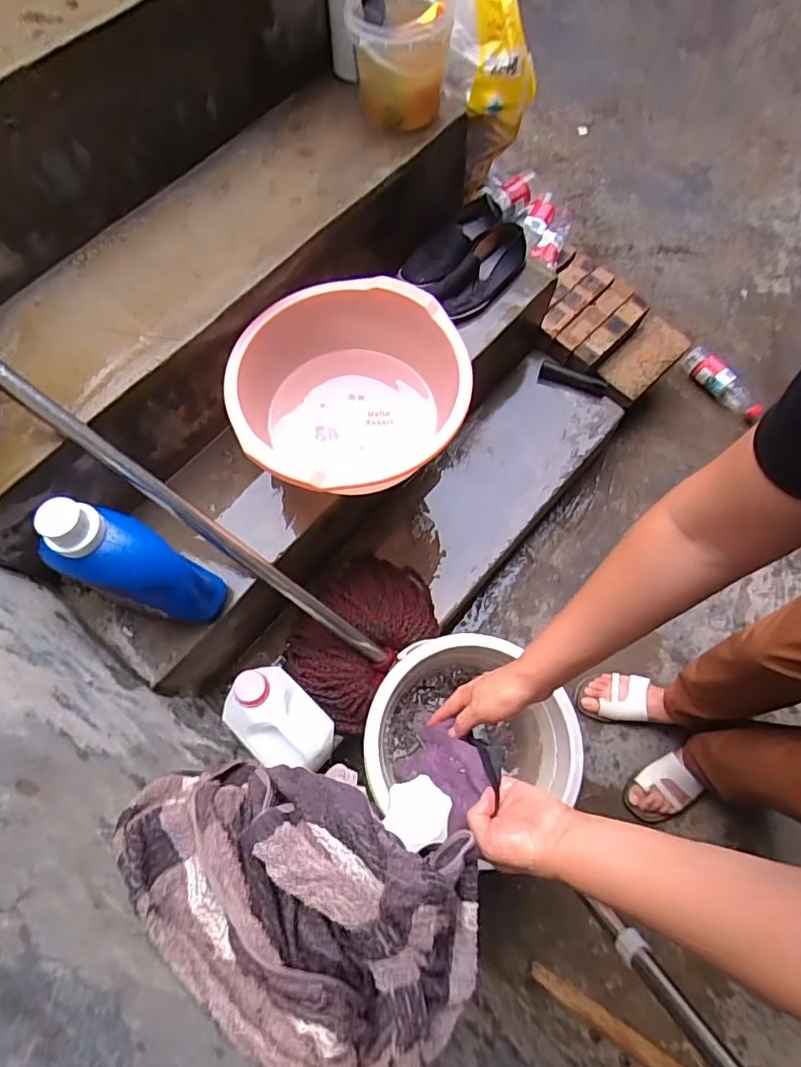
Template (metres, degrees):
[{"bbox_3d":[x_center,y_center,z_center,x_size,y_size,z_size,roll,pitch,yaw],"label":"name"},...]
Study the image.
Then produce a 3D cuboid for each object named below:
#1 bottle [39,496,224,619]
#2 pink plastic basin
[{"bbox_3d":[-0.329,0.043,0.689,0.075,0.287,0.091,8,65,29],"label":"bottle"},{"bbox_3d":[-0.077,-0.199,0.826,0.328,0.195,0.328,0,68,-1],"label":"pink plastic basin"}]

